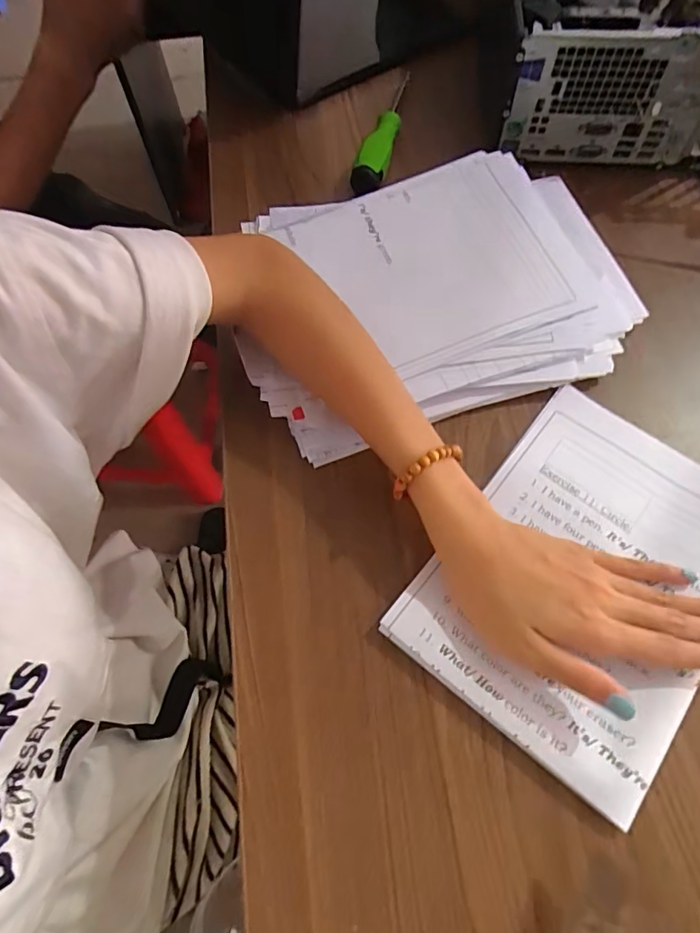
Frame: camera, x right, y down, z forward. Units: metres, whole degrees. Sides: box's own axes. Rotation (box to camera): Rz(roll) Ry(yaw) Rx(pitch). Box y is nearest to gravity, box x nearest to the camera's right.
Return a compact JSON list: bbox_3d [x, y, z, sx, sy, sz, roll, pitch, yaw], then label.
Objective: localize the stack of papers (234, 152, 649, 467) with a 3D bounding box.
[{"bbox_3d":[0.066,-0.133,0.379,0.262,0.036,0.204,-17,64,-8],"label":"stack of papers"}]

